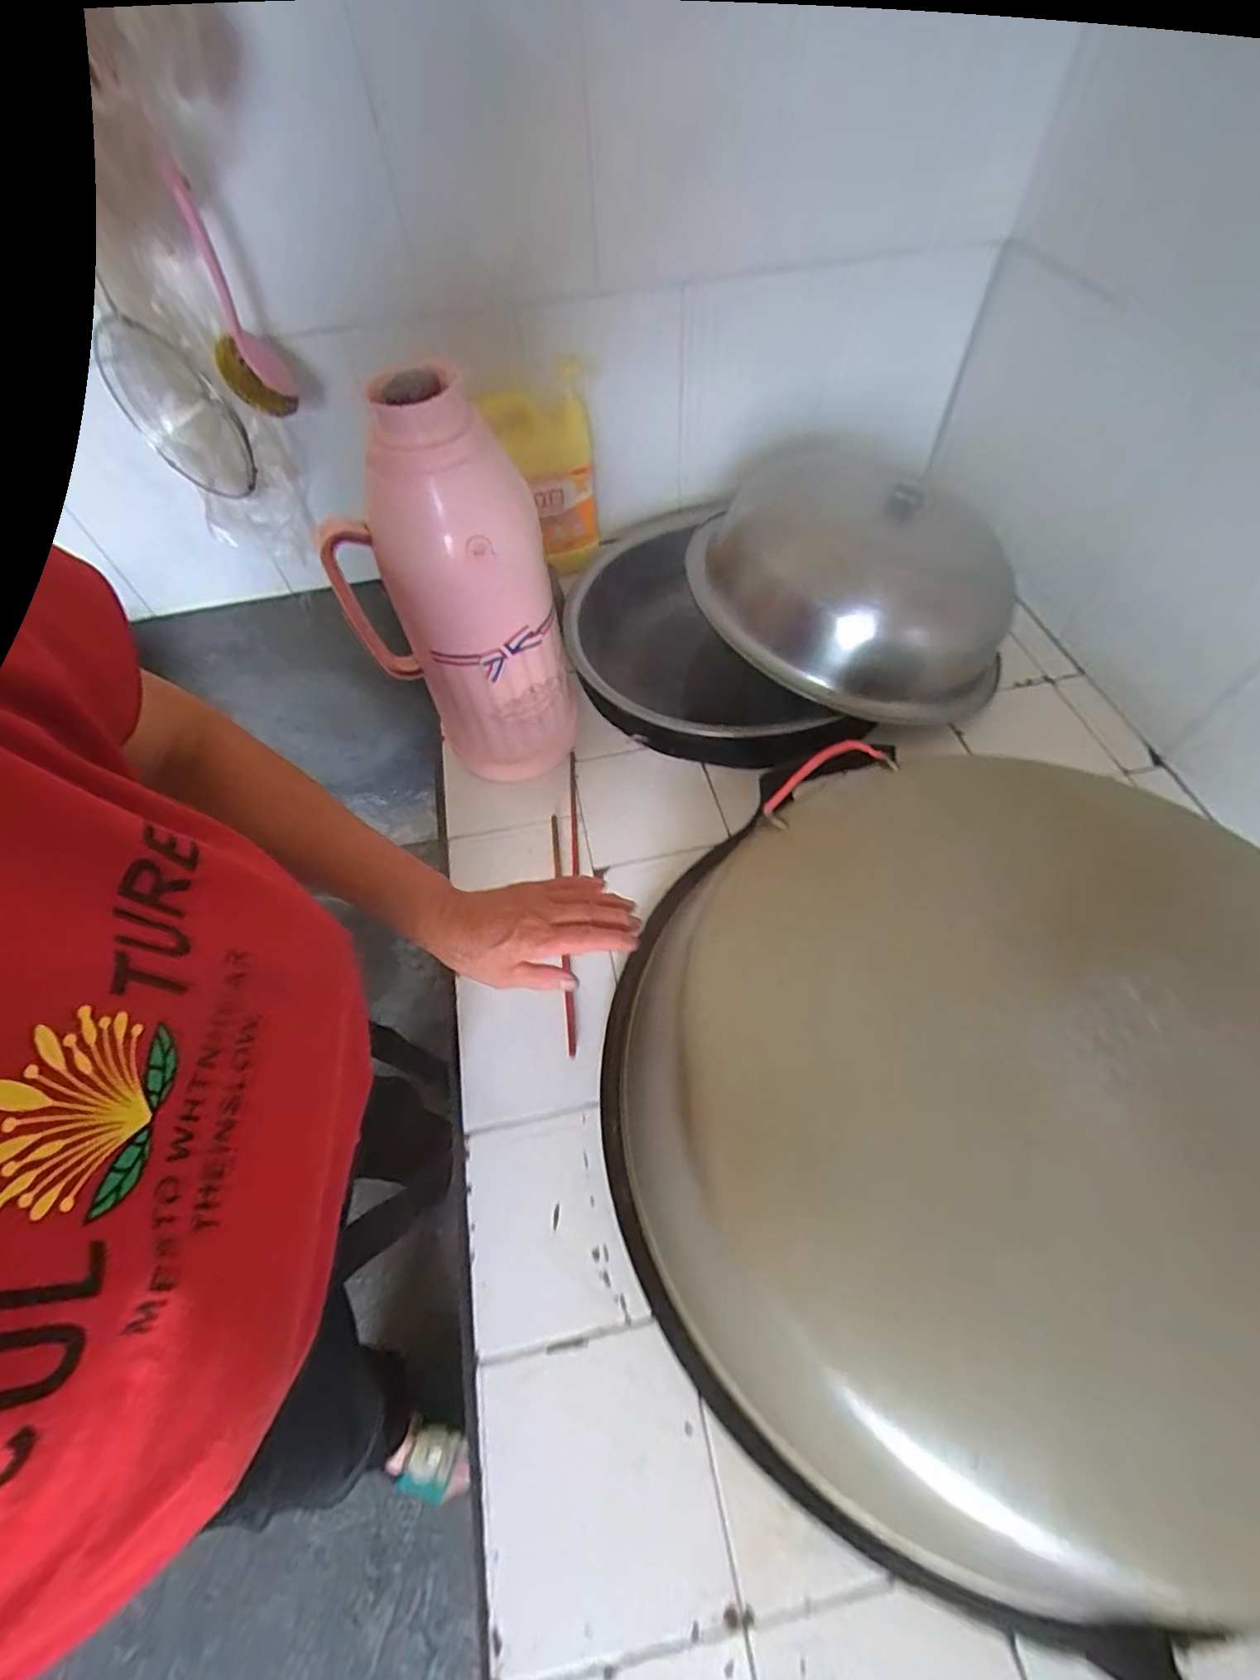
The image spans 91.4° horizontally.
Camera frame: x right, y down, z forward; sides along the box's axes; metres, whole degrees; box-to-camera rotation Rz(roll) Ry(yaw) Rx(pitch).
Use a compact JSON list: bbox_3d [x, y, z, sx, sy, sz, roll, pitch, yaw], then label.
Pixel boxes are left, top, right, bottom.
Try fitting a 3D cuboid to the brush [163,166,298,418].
[{"bbox_3d":[-0.408,-0.542,0.630,0.065,0.187,0.088,-20,60,-15],"label":"brush"}]

